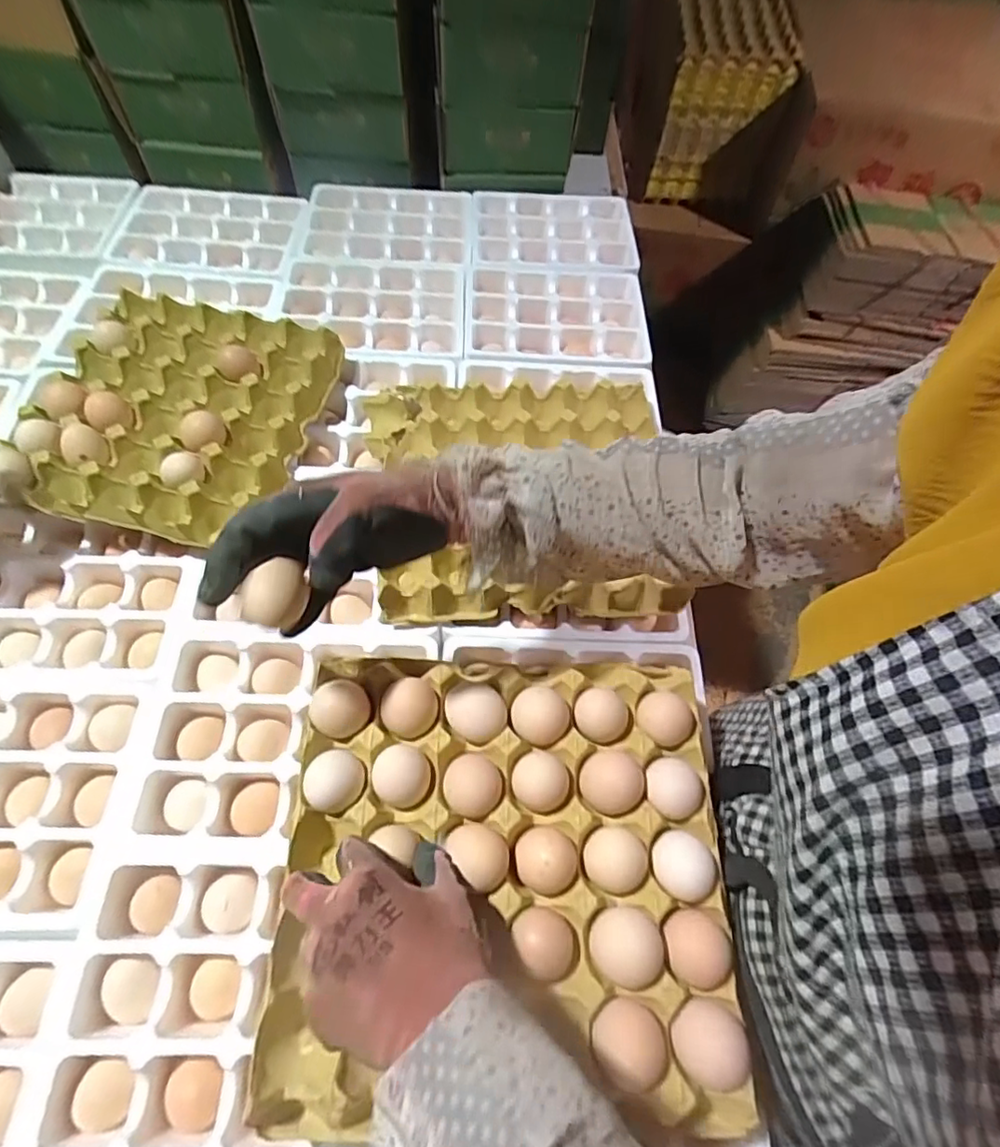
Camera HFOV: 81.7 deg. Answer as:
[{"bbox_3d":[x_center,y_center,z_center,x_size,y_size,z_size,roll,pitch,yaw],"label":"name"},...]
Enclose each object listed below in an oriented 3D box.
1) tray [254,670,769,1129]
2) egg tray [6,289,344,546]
[{"bbox_3d":[0.003,0.190,0.392,0.284,0.041,0.279,1,62,0],"label":"tray"},{"bbox_3d":[-0.345,-0.182,0.628,0.273,0.058,0.321,10,63,2],"label":"egg tray"}]

